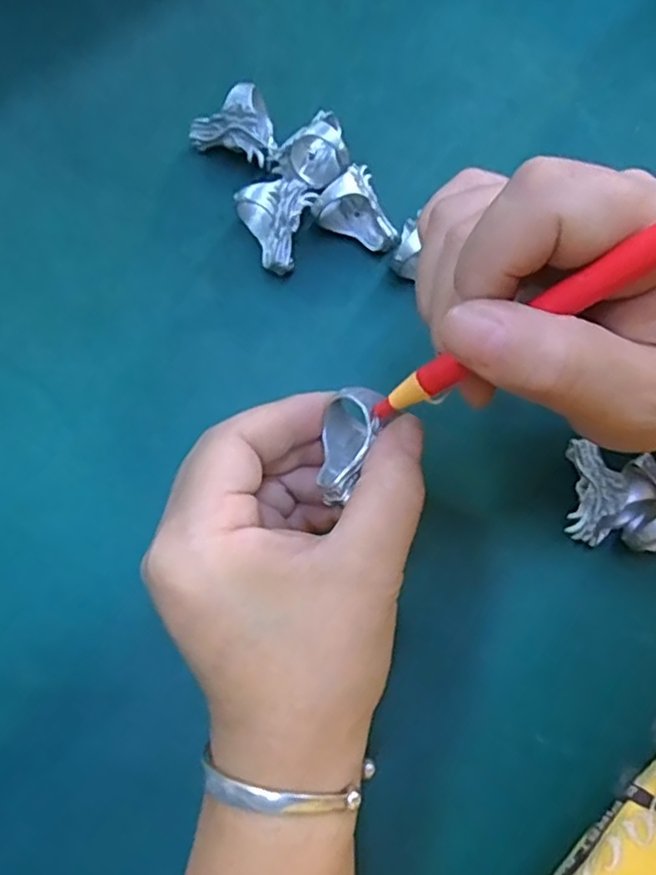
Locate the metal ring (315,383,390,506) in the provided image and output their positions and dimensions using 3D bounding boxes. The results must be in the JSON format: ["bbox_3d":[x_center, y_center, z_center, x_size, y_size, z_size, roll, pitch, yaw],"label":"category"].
[{"bbox_3d":[0.006,0.002,0.208,0.016,0.019,0.034,22,76,5],"label":"metal ring"}]

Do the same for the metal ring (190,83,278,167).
[{"bbox_3d":[-0.041,-0.143,0.300,0.037,0.026,0.028,22,76,5],"label":"metal ring"}]

